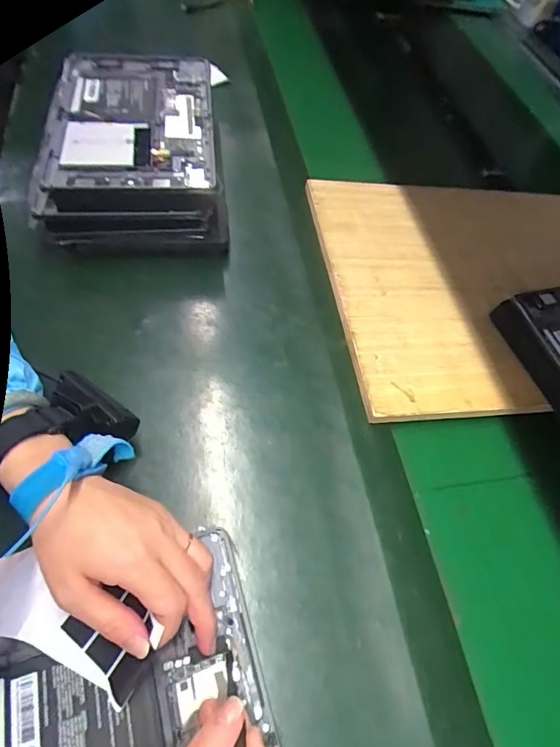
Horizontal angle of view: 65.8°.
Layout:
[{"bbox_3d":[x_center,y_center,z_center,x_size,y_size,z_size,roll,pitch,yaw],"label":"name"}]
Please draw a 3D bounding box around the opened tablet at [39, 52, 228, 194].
[{"bbox_3d":[-0.170,-0.298,0.503,0.181,0.015,0.280,-2,59,-11],"label":"opened tablet"}]

